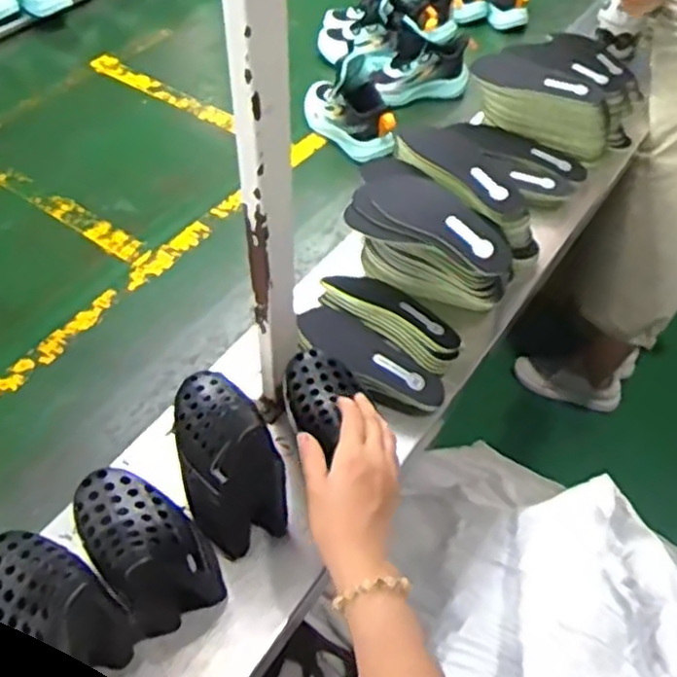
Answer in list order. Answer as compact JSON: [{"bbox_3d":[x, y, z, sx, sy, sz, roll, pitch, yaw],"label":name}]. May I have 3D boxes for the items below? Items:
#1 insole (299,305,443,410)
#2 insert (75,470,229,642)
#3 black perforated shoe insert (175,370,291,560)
[{"bbox_3d":[0.036,0.020,0.755,0.169,0.025,0.073,32,55,4],"label":"insole"},{"bbox_3d":[-0.163,0.169,0.595,0.084,0.116,0.124,-28,57,-24],"label":"insert"},{"bbox_3d":[-0.104,0.105,0.644,0.078,0.127,0.130,-21,55,-19],"label":"black perforated shoe insert"}]

